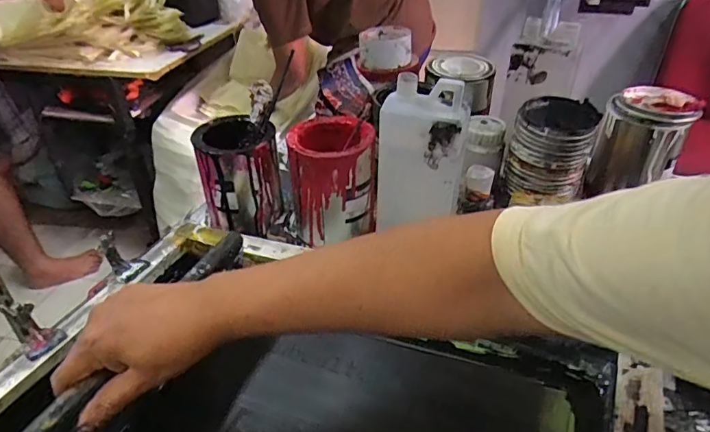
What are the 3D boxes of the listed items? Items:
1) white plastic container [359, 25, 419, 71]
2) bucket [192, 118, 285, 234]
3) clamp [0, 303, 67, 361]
[{"bbox_3d":[0.053,-0.269,0.791,0.093,0.047,0.086,0,37,2],"label":"white plastic container"},{"bbox_3d":[-0.161,-0.057,0.684,0.105,0.141,0.102,-1,37,1],"label":"bucket"},{"bbox_3d":[-0.325,0.115,0.494,0.061,0.027,0.035,42,48,6],"label":"clamp"}]

